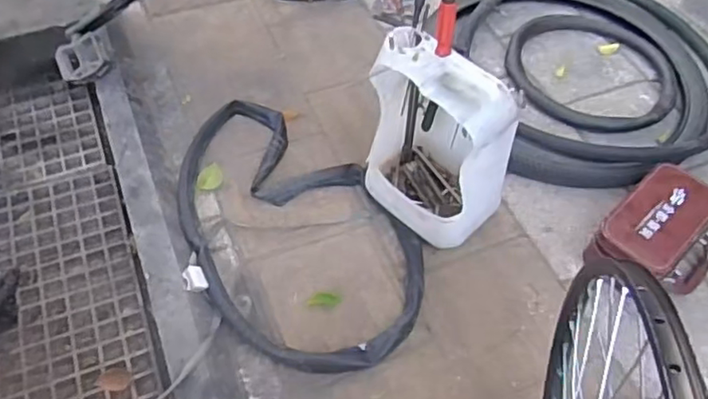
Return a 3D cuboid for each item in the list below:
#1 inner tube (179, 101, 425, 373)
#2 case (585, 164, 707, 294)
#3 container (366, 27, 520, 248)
[{"bbox_3d":[-0.118,0.037,1.115,0.362,0.034,0.610,-24,58,-20],"label":"inner tube"},{"bbox_3d":[0.540,0.063,1.070,0.228,0.102,0.177,-37,64,-23],"label":"case"},{"bbox_3d":[0.134,-0.095,1.032,0.172,0.340,0.240,-38,64,-24],"label":"container"}]

